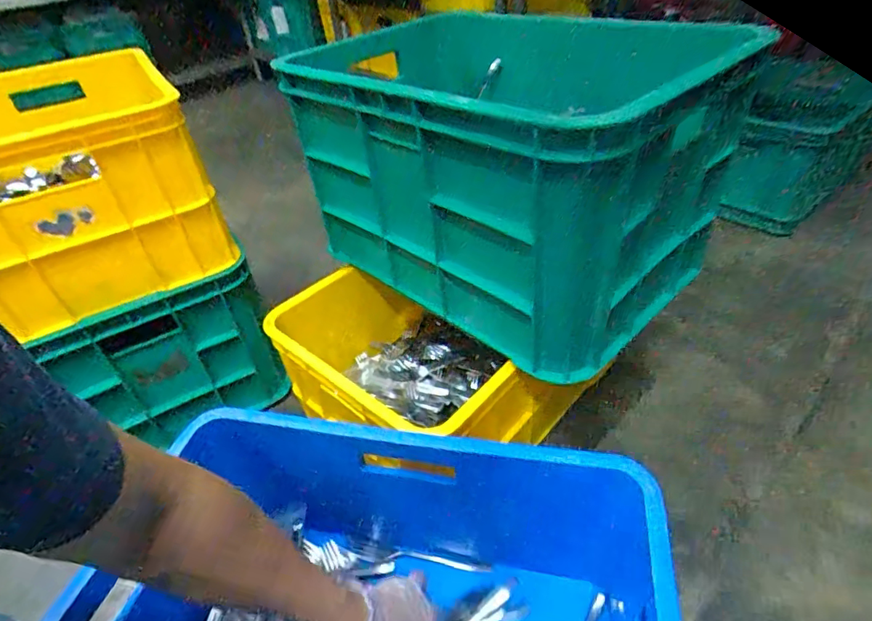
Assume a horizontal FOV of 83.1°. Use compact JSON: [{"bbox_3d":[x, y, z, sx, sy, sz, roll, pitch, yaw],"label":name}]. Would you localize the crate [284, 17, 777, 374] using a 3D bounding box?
[{"bbox_3d":[0.062,-0.175,0.653,0.502,0.282,0.277,30,50,36],"label":"crate"}]

